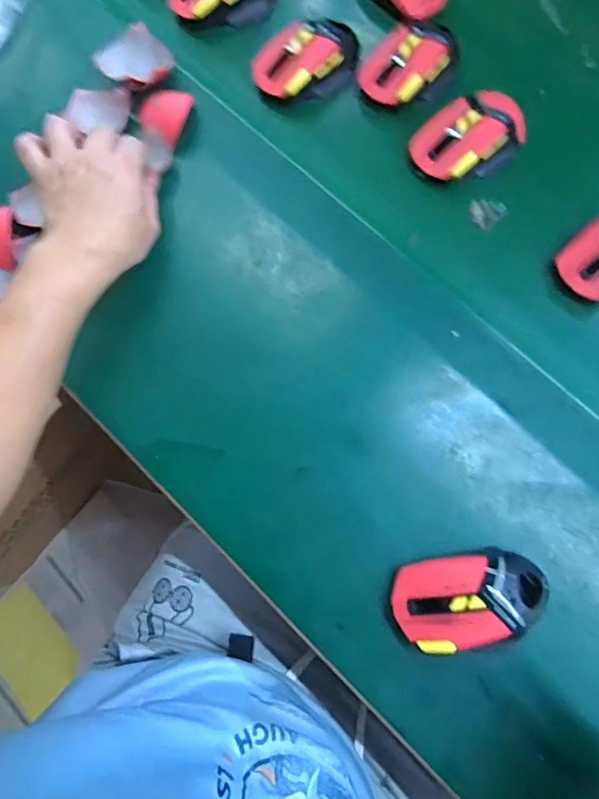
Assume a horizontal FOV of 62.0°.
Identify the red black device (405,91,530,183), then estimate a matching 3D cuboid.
[{"bbox_3d":[0.159,-0.252,0.480,0.110,0.038,0.079,-32,80,-7],"label":"red black device"}]

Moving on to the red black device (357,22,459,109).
[{"bbox_3d":[0.110,-0.333,0.498,0.078,0.033,0.090,34,80,7],"label":"red black device"}]

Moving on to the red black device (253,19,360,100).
[{"bbox_3d":[0.012,-0.347,0.504,0.120,0.035,0.058,-37,80,-7],"label":"red black device"}]

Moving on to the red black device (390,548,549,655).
[{"bbox_3d":[0.130,0.151,0.380,0.114,0.044,0.063,-8,78,-2],"label":"red black device"}]

